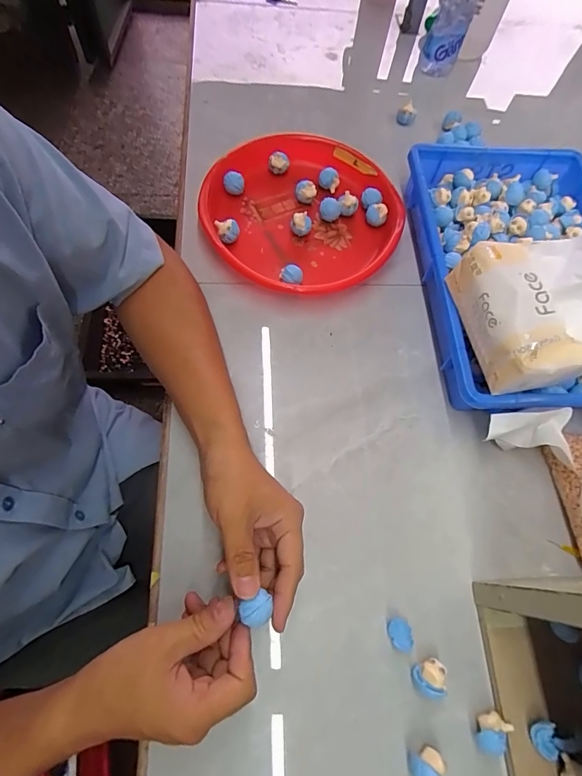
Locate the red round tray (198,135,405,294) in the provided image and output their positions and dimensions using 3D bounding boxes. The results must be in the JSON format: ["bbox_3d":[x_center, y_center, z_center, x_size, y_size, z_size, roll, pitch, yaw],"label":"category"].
[{"bbox_3d":[0.016,-0.226,0.535,0.249,0.052,0.238,2,67,-4],"label":"red round tray"}]

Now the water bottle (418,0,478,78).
[{"bbox_3d":[0.254,-0.583,0.641,0.064,0.155,0.059,17,67,3],"label":"water bottle"}]

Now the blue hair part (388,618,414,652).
[{"bbox_3d":[0.098,0.221,0.368,0.021,0.004,0.026,-3,68,-5],"label":"blue hair part"}]

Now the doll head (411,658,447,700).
[{"bbox_3d":[0.119,0.249,0.354,0.025,0.019,0.027,2,67,-4],"label":"doll head"}]

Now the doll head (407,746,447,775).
[{"bbox_3d":[0.109,0.304,0.329,0.028,0.021,0.022,-8,68,-8],"label":"doll head"}]

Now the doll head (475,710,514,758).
[{"bbox_3d":[0.167,0.286,0.340,0.024,0.015,0.030,41,70,12],"label":"doll head"}]

